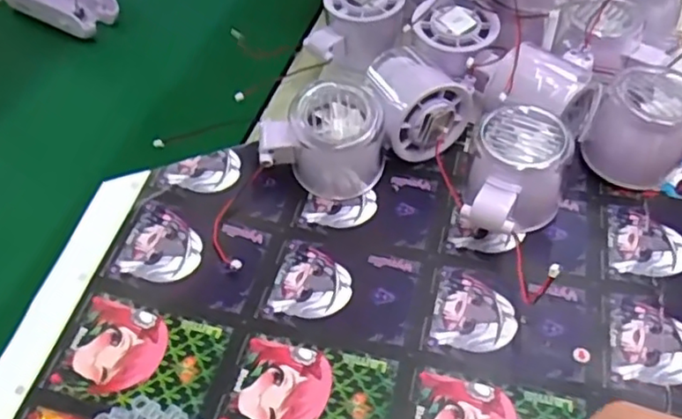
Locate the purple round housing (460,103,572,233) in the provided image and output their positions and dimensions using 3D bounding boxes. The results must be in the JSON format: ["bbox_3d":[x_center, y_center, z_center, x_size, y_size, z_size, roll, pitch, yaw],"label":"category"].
[{"bbox_3d":[0.102,-0.017,0.373,0.056,0.055,0.073,8,50,10],"label":"purple round housing"}]

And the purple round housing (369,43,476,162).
[{"bbox_3d":[0.053,-0.070,0.426,0.058,0.055,0.061,-8,49,-4],"label":"purple round housing"}]

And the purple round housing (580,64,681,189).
[{"bbox_3d":[0.188,-0.051,0.396,0.059,0.056,0.054,-1,49,2],"label":"purple round housing"}]

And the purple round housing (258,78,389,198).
[{"bbox_3d":[-0.012,-0.040,0.395,0.077,0.060,0.048,-13,50,-8],"label":"purple round housing"}]

